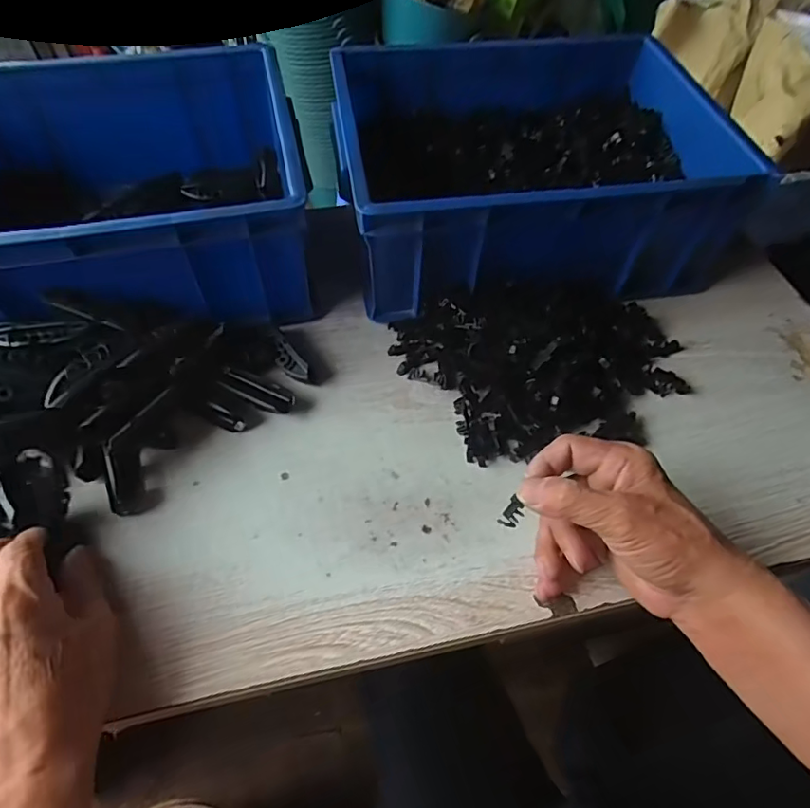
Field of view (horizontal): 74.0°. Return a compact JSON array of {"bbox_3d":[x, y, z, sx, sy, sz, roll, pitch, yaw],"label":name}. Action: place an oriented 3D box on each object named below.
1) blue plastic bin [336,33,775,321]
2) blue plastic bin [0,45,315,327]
[{"bbox_3d":[0.108,-0.221,0.510,0.325,0.120,0.255,-9,57,-8],"label":"blue plastic bin"},{"bbox_3d":[-0.264,-0.182,0.482,0.334,0.123,0.271,-10,57,-9],"label":"blue plastic bin"}]

